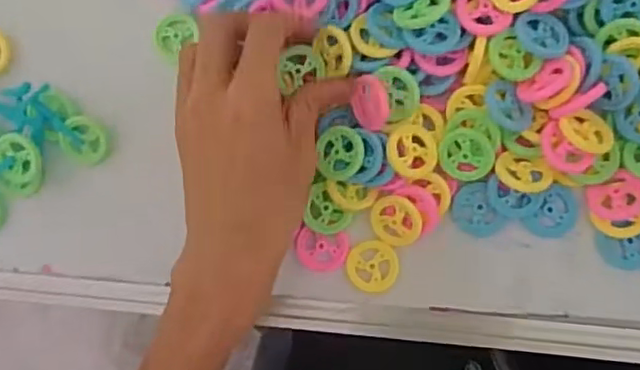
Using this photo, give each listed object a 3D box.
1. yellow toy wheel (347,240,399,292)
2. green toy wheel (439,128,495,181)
[{"bbox_3d":[0.030,0.046,0.355,0.028,0.004,0.029,0,90,9],"label":"yellow toy wheel"},{"bbox_3d":[0.080,-0.017,0.339,0.028,0.011,0.027,0,90,9],"label":"green toy wheel"}]

